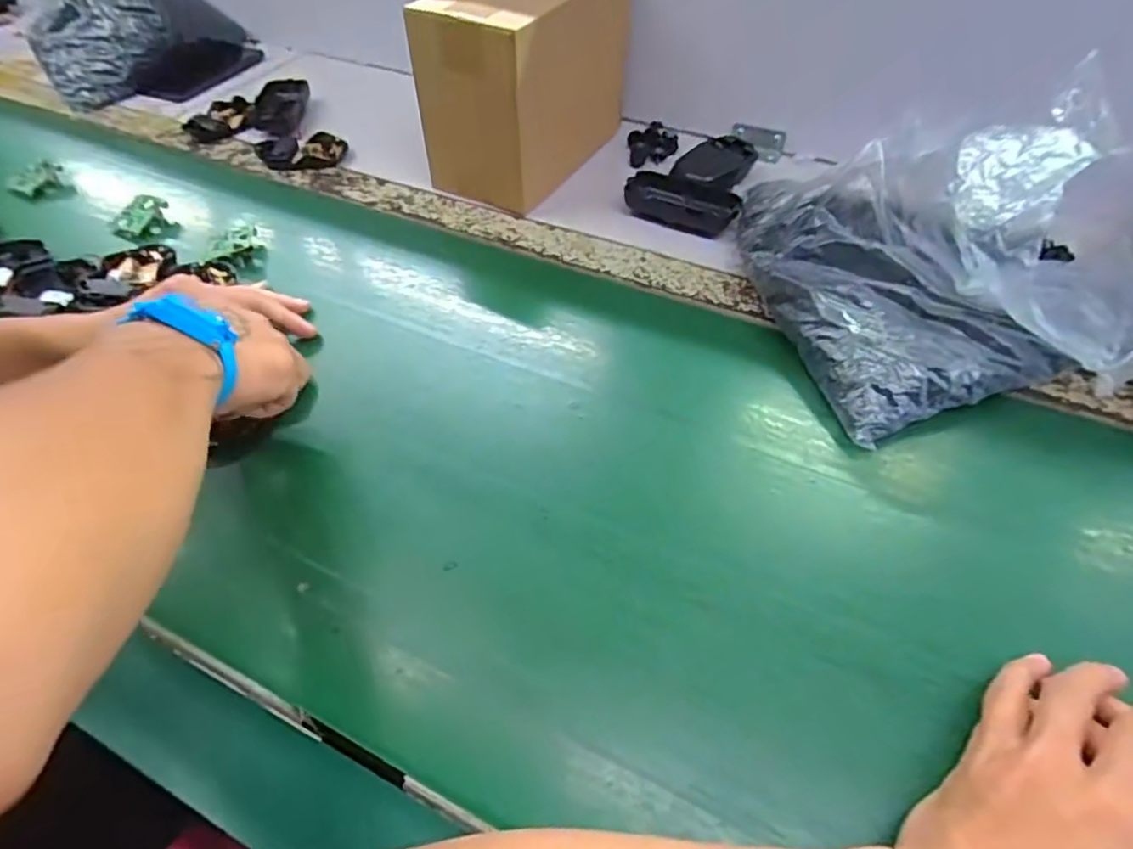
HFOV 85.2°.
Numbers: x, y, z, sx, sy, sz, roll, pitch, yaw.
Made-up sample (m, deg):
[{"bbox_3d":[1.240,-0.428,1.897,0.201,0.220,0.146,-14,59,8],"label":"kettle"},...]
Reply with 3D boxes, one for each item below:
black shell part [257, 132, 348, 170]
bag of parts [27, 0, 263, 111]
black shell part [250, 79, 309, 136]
[{"bbox_3d":[-0.294,-0.305,0.682,0.092,0.019,0.053,0,52,1],"label":"black shell part"},{"bbox_3d":[-0.542,-0.505,0.797,0.252,0.091,0.166,-28,56,-19],"label":"bag of parts"},{"bbox_3d":[-0.343,-0.386,0.746,0.057,0.021,0.117,-2,52,0],"label":"black shell part"}]

